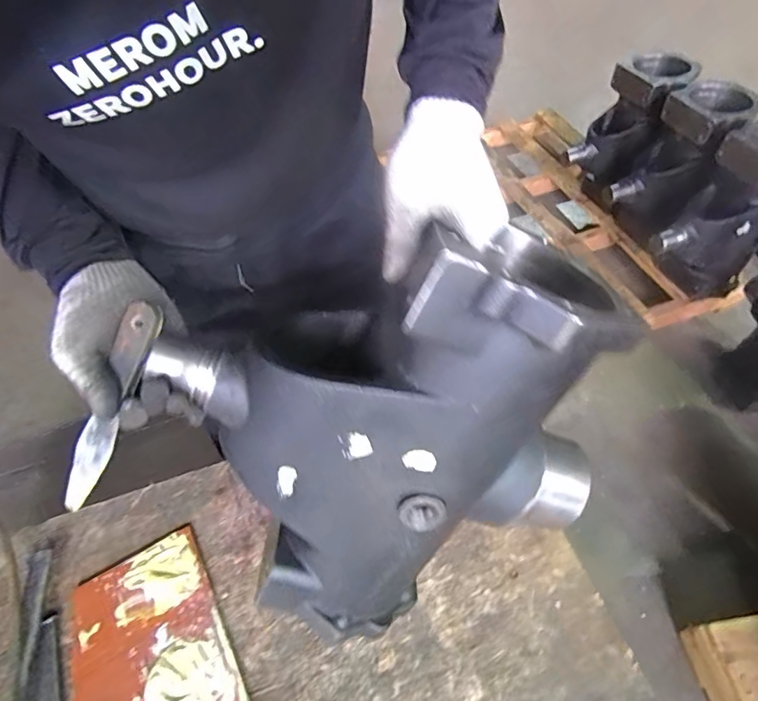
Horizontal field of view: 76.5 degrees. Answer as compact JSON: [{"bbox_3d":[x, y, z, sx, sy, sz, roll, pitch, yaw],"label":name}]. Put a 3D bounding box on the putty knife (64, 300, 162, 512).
[{"bbox_3d":[-0.224,0.046,0.402,0.032,0.018,0.175,27,94,23],"label":"putty knife"}]

